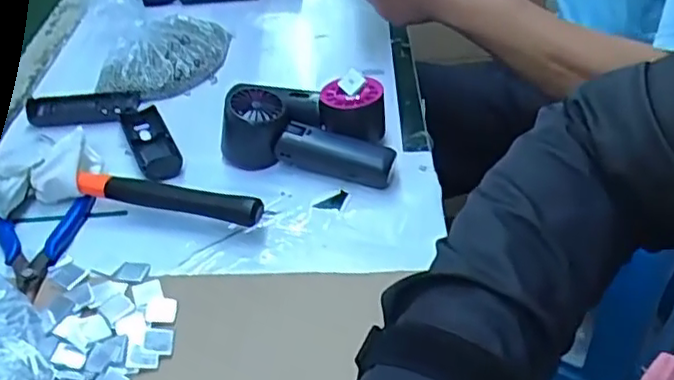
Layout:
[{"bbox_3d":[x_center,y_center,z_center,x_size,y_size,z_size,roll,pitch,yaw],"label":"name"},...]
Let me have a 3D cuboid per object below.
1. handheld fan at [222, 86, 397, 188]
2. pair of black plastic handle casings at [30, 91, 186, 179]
[{"bbox_3d":[-0.024,-0.045,0.581,0.153,0.050,0.054,9,42,13],"label":"handheld fan"},{"bbox_3d":[-0.216,-0.067,0.635,0.202,0.018,0.083,22,46,25],"label":"pair of black plastic handle casings"}]

